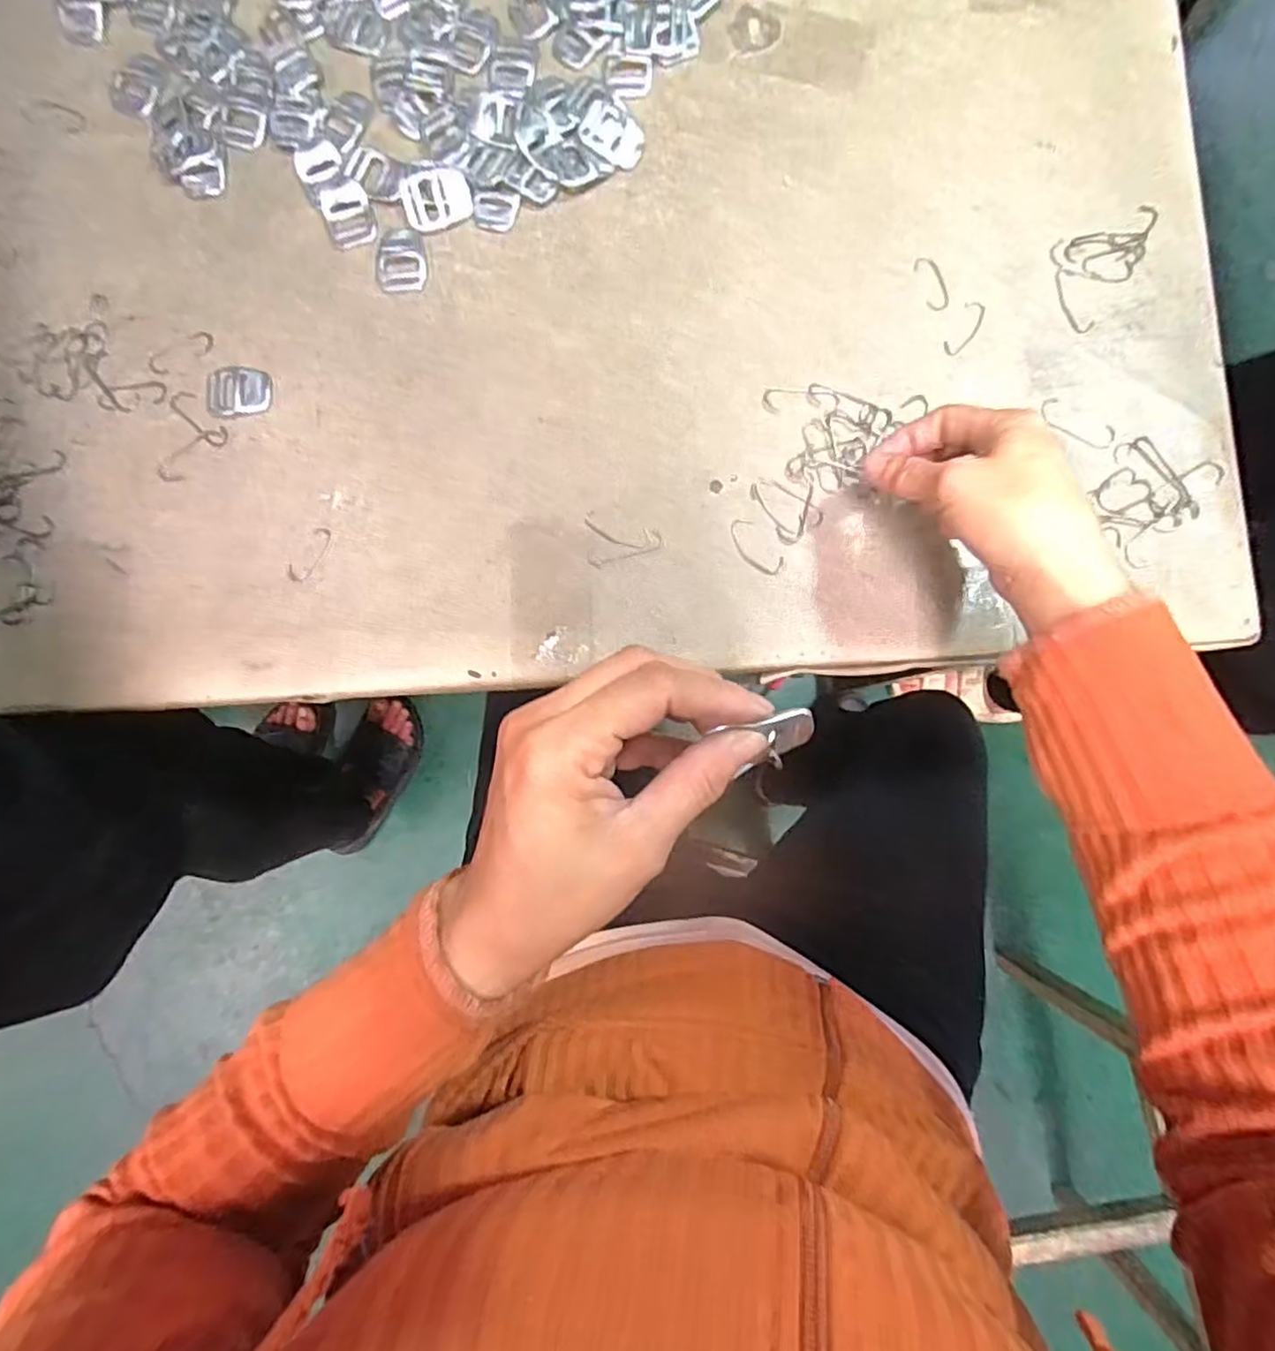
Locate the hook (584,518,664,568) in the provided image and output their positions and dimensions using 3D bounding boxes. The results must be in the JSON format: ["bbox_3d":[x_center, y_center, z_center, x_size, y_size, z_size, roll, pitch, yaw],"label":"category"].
[{"bbox_3d":[-0.010,-0.073,0.384,0.046,0.004,0.026,12,85,4],"label":"hook"}]

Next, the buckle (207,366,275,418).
[{"bbox_3d":[-0.236,-0.168,0.397,0.038,0.005,0.027,0,84,3],"label":"buckle"}]

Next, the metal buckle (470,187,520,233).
[{"bbox_3d":[-0.085,-0.280,0.403,0.026,0.004,0.023,9,84,4],"label":"metal buckle"}]

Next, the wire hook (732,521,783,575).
[{"bbox_3d":[0.067,-0.073,0.381,0.018,0.004,0.038,-38,84,-2],"label":"wire hook"}]

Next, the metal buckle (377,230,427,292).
[{"bbox_3d":[-0.142,-0.248,0.401,0.029,0.004,0.040,-7,84,2],"label":"metal buckle"}]

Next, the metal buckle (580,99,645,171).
[{"bbox_3d":[-0.015,-0.323,0.401,0.037,0.008,0.028,22,85,5],"label":"metal buckle"}]

